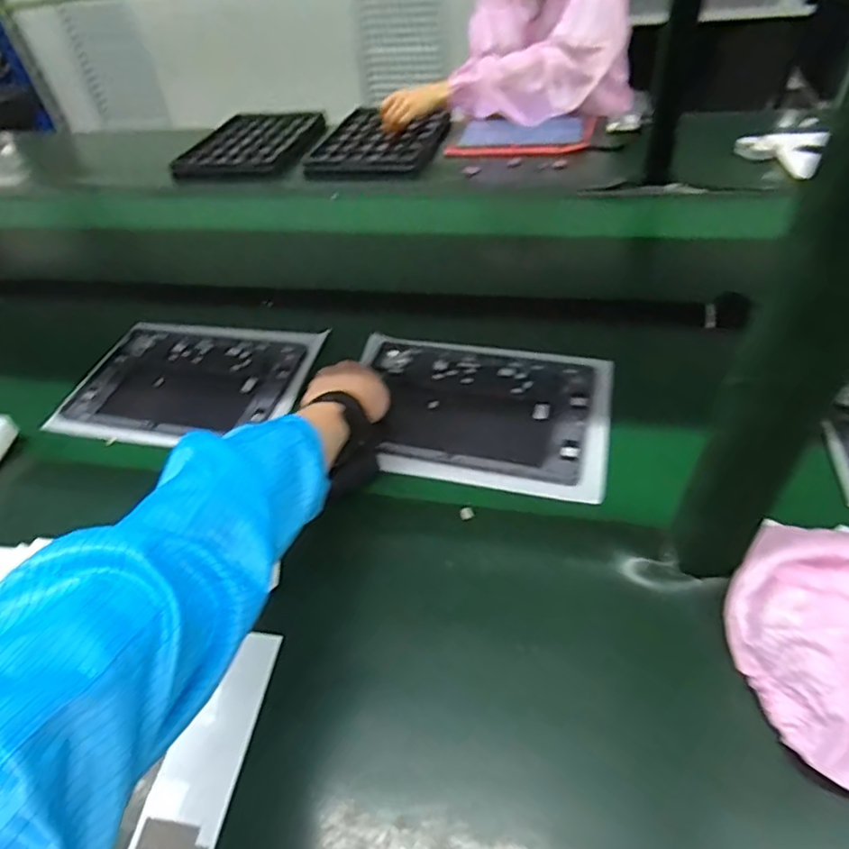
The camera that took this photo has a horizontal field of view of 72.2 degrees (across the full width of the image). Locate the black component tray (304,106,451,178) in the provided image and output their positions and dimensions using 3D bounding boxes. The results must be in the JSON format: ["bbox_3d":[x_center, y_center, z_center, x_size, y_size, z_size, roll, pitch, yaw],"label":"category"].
[{"bbox_3d":[-0.090,-0.569,1.179,0.253,0.041,0.270,7,47,14],"label":"black component tray"}]

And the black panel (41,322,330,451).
[{"bbox_3d":[-0.280,-0.053,0.708,0.284,0.016,0.201,3,46,11],"label":"black panel"}]

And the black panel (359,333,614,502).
[{"bbox_3d":[0.057,-0.020,0.631,0.273,0.016,0.211,5,46,12],"label":"black panel"}]

